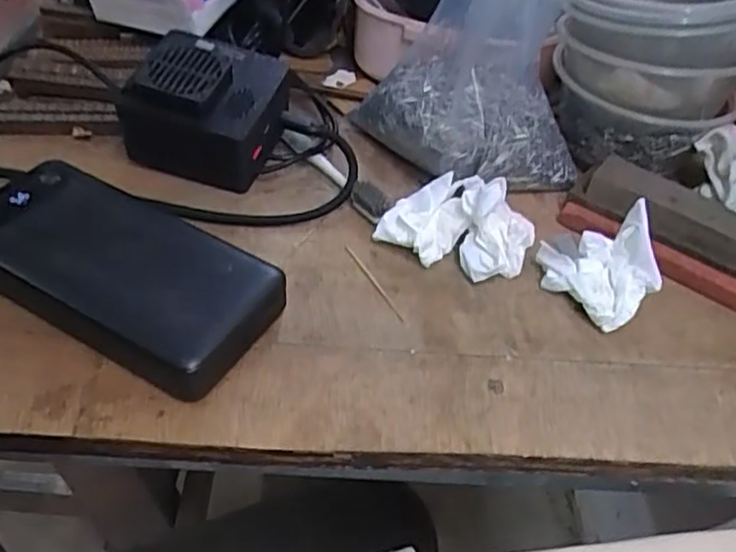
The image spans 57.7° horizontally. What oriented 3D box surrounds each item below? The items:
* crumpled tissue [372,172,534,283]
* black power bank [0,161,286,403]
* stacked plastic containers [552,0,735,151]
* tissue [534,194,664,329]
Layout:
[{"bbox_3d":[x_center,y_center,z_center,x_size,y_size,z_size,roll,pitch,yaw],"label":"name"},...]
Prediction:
[{"bbox_3d":[0.049,-0.031,0.354,0.077,0.039,0.053,22,47,15],"label":"crumpled tissue"},{"bbox_3d":[-0.120,-0.004,0.319,0.152,0.025,0.072,26,48,19],"label":"black power bank"},{"bbox_3d":[0.170,-0.140,0.398,0.114,0.095,0.104,16,46,9],"label":"stacked plastic containers"},{"bbox_3d":[0.117,-0.003,0.335,0.049,0.038,0.051,-3,46,-9],"label":"tissue"}]

